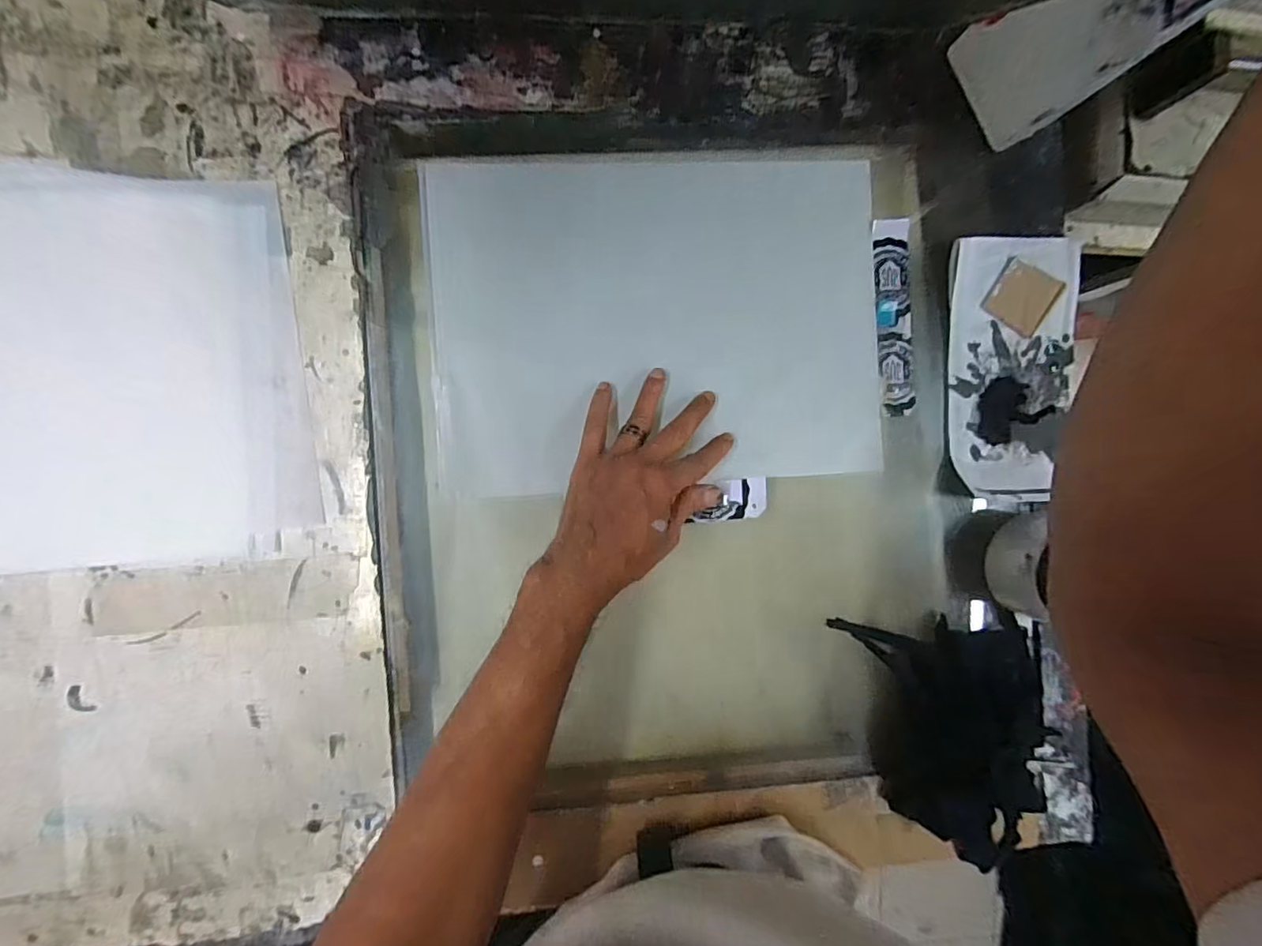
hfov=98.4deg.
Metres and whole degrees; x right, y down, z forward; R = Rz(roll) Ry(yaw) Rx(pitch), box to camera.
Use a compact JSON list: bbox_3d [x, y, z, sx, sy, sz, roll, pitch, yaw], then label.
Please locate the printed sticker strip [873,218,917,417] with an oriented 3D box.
[{"bbox_3d":[0.218,-0.128,0.448,0.030,0.005,0.158,-4,92,-7],"label":"printed sticker strip"}]

